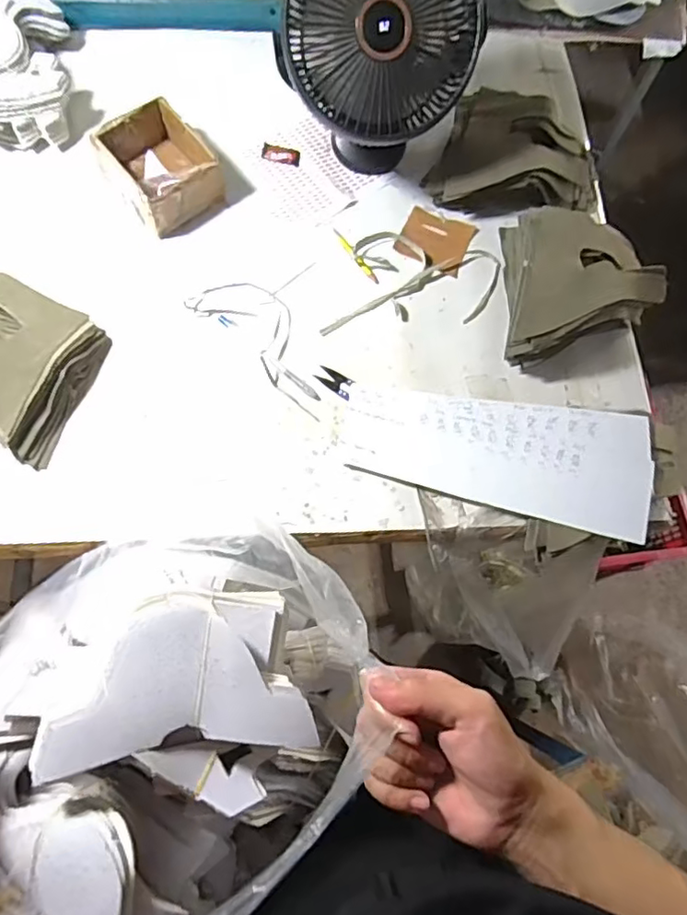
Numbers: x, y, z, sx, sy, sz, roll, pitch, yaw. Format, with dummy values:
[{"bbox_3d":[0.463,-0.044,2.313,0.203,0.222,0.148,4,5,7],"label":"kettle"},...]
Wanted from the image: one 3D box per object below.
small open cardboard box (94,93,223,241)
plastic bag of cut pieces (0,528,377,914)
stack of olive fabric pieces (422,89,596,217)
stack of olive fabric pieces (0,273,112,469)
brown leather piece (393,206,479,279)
[{"bbox_3d":[-0.213,-0.338,0.695,0.114,0.057,0.132,-34,75,-13],"label":"small open cardboard box"},{"bbox_3d":[-0.140,0.198,0.440,0.247,0.167,0.300,39,74,11],"label":"plastic bag of cut pieces"},{"bbox_3d":[0.202,-0.361,0.711,0.213,0.077,0.113,-3,71,-3],"label":"stack of olive fabric pieces"},{"bbox_3d":[-0.359,-0.103,0.621,0.184,0.044,0.163,24,72,6],"label":"stack of olive fabric pieces"},{"bbox_3d":[0.111,-0.263,0.716,0.080,0.007,0.080,24,68,3],"label":"brown leather piece"}]

